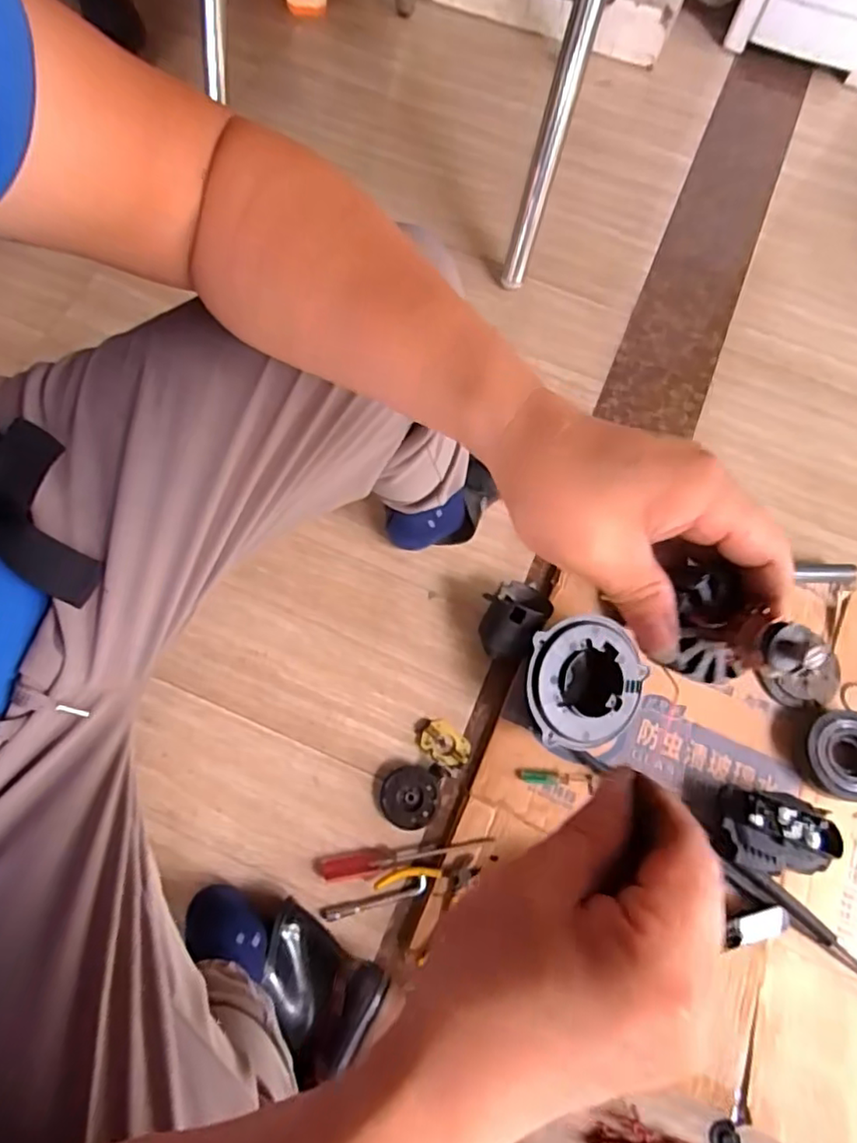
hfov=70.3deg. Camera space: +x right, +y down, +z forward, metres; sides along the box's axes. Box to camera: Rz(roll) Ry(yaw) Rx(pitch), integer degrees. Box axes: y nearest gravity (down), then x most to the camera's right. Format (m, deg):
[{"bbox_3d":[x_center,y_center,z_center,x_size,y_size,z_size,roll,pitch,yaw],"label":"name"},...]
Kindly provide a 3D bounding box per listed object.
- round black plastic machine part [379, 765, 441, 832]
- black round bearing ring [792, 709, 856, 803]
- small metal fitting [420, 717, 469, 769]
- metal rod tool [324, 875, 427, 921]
[{"bbox_3d":[-0.022,0.271,0.730,0.068,0.021,0.070,2,71,-1],"label":"round black plastic machine part"},{"bbox_3d":[0.508,0.225,0.744,0.099,0.034,0.103,1,71,-2],"label":"black round bearing ring"},{"bbox_3d":[0.019,0.215,0.758,0.068,0.013,0.045,40,74,11],"label":"small metal fitting"},{"bbox_3d":[-0.060,0.378,0.700,0.120,0.011,0.020,-14,72,-6],"label":"metal rod tool"}]

